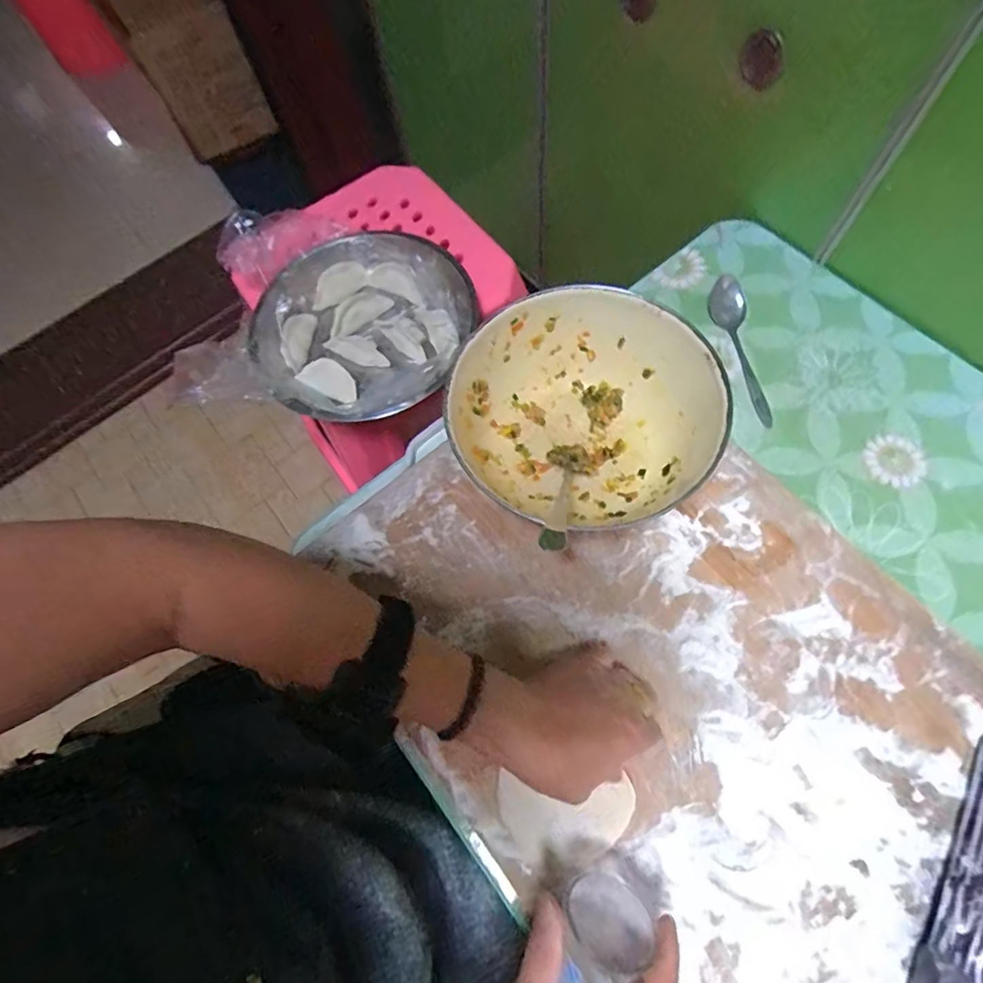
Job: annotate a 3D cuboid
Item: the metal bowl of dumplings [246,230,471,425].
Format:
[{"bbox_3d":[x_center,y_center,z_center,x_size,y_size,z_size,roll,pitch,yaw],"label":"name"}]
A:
[{"bbox_3d":[-0.143,-0.184,0.578,0.222,0.058,0.239,-2,69,4],"label":"metal bowl of dumplings"}]

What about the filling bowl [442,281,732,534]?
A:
[{"bbox_3d":[0.068,-0.064,0.433,0.182,0.092,0.173,-2,69,4],"label":"filling bowl"}]

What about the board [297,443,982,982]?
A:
[{"bbox_3d":[0.143,0.149,0.390,0.351,0.019,0.551,-37,69,-13],"label":"board"}]

